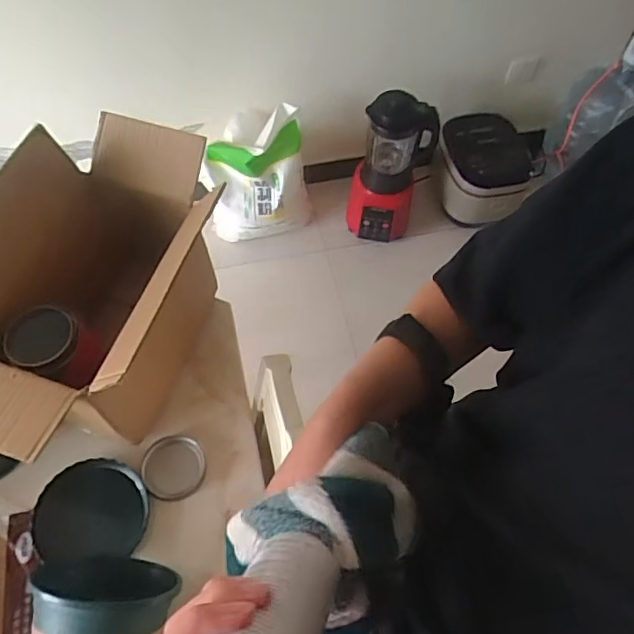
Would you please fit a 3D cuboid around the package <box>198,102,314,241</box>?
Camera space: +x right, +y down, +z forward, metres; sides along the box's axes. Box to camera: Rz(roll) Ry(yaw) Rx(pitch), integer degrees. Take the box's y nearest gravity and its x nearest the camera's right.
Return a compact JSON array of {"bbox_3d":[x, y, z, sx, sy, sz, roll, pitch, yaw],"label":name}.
[{"bbox_3d":[-0.190,-0.446,1.812,0.329,0.370,0.223,-19,63,-13],"label":"package"}]

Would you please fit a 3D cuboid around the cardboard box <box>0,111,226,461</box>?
[{"bbox_3d":[-0.284,-0.021,0.679,0.194,0.249,0.387,13,61,5],"label":"cardboard box"}]

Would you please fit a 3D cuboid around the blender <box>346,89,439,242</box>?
[{"bbox_3d":[0.223,-0.451,1.708,0.218,0.453,0.218,15,61,6],"label":"blender"}]

